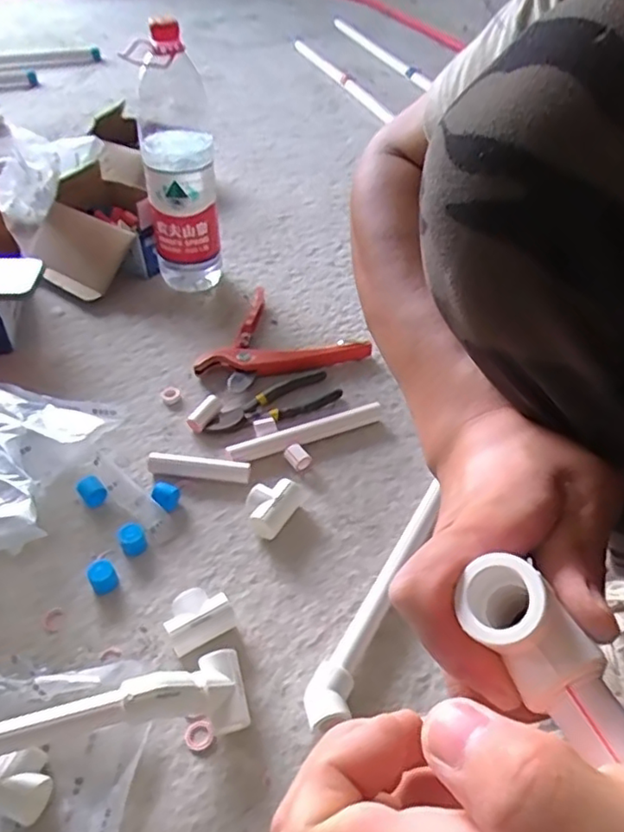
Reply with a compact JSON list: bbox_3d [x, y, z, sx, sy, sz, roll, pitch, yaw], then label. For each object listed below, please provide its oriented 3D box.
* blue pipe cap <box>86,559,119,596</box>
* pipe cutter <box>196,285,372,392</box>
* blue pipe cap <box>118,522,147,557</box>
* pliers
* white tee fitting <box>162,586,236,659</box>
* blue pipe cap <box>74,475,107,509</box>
[{"bbox_3d":[-0.184,0.139,0.547,0.022,0.022,0.021,-1,44,1],"label":"blue pipe cap"},{"bbox_3d":[-0.046,-0.083,0.764,0.191,0.024,0.169,25,51,26],"label":"pipe cutter"},{"bbox_3d":[-0.165,0.114,0.573,0.023,0.022,0.023,-1,44,1],"label":"blue pipe cap"},{"bbox_3d":[-0.041,-0.015,0.700,0.152,0.010,0.052,-25,49,-21],"label":"pliers"},{"bbox_3d":[-0.094,0.167,0.514,0.052,0.029,0.041,-25,48,-21],"label":"white tee fitting"},{"bbox_3d":[-0.216,0.075,0.613,0.023,0.024,0.024,-1,44,1],"label":"blue pipe cap"}]

